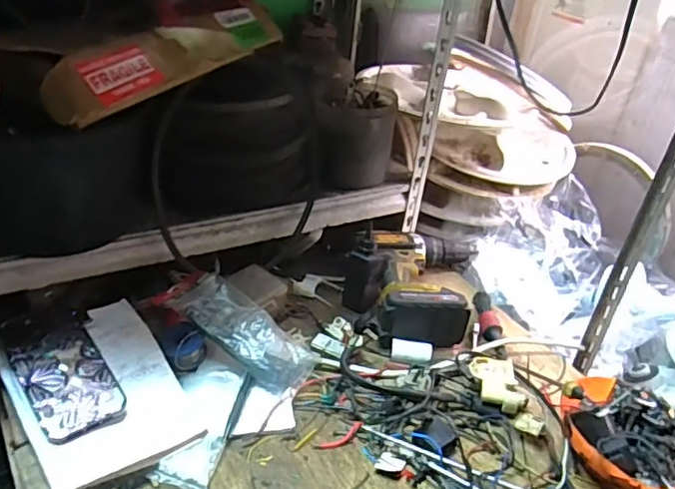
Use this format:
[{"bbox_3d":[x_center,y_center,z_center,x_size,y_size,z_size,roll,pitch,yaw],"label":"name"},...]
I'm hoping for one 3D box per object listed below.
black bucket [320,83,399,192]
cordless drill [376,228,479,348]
[{"bbox_3d":[0.030,-0.172,0.942,0.120,0.127,0.148,7,34,0],"label":"black bucket"},{"bbox_3d":[0.130,0.055,0.845,0.163,0.068,0.234,7,34,0],"label":"cordless drill"}]

